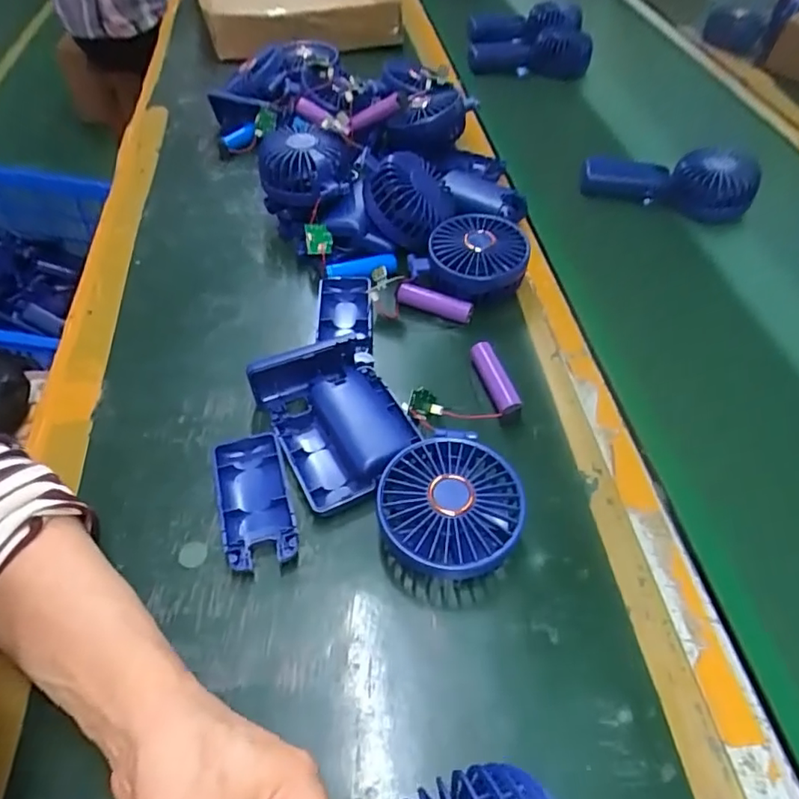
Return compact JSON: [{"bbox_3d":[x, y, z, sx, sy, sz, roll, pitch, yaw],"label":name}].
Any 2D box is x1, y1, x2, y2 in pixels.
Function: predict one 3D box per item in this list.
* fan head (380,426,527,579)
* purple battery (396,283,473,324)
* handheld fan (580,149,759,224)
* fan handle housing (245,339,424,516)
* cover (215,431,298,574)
[{"bbox_3d":[0.028,0.069,0.344,0.088,0.044,0.090,-29,58,-22],"label":"fan head"},{"bbox_3d":[0.031,-0.082,0.474,0.066,0.019,0.015,23,54,16],"label":"purple battery"},{"bbox_3d":[0.292,-0.244,0.611,0.180,0.048,0.065,19,53,13],"label":"handheld fan"},{"bbox_3d":[-0.044,0.008,0.394,0.089,0.043,0.127,-23,56,-19],"label":"fan handle housing"},{"bbox_3d":[-0.095,0.066,0.363,0.044,0.013,0.092,-13,53,-12],"label":"cover"}]

